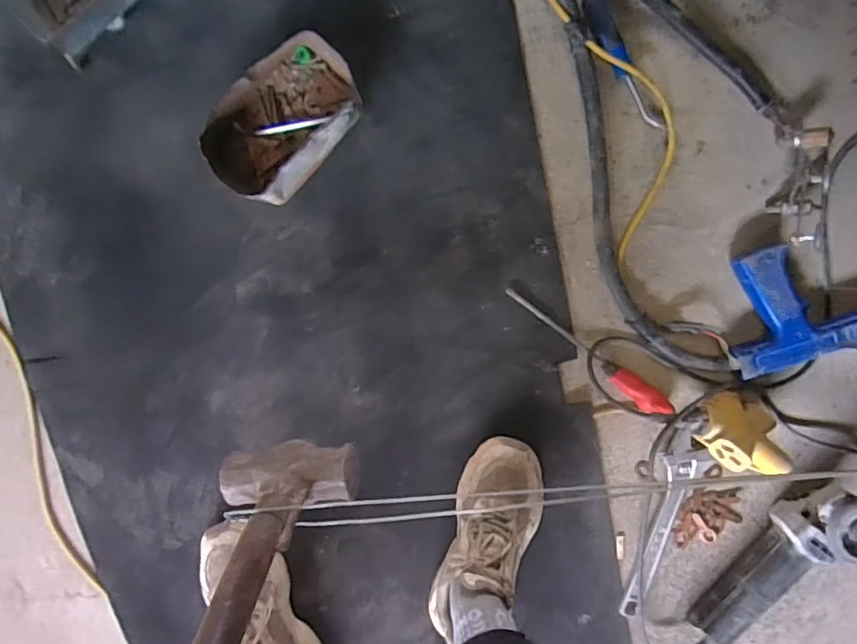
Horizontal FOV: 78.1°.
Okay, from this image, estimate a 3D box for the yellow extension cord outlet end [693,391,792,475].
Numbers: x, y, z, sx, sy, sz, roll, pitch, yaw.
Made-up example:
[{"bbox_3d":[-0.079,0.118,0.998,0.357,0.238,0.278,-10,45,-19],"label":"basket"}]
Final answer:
[{"bbox_3d":[0.383,0.138,0.656,0.101,0.048,0.103,14,57,0],"label":"yellow extension cord outlet end"}]

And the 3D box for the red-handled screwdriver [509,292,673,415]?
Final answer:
[{"bbox_3d":[0.199,0.043,0.666,0.251,0.025,0.029,35,97,-5],"label":"red-handled screwdriver"}]

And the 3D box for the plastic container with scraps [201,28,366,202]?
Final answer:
[{"bbox_3d":[-0.165,-0.230,0.602,0.183,0.062,0.113,-44,96,6],"label":"plastic container with scraps"}]

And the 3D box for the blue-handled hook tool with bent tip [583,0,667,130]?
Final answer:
[{"bbox_3d":[0.230,-0.301,0.619,0.029,0.024,0.170,-34,97,5],"label":"blue-handled hook tool with bent tip"}]

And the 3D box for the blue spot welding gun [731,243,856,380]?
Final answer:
[{"bbox_3d":[0.454,-0.019,0.654,0.159,0.044,0.157,-9,98,1],"label":"blue spot welding gun"}]

